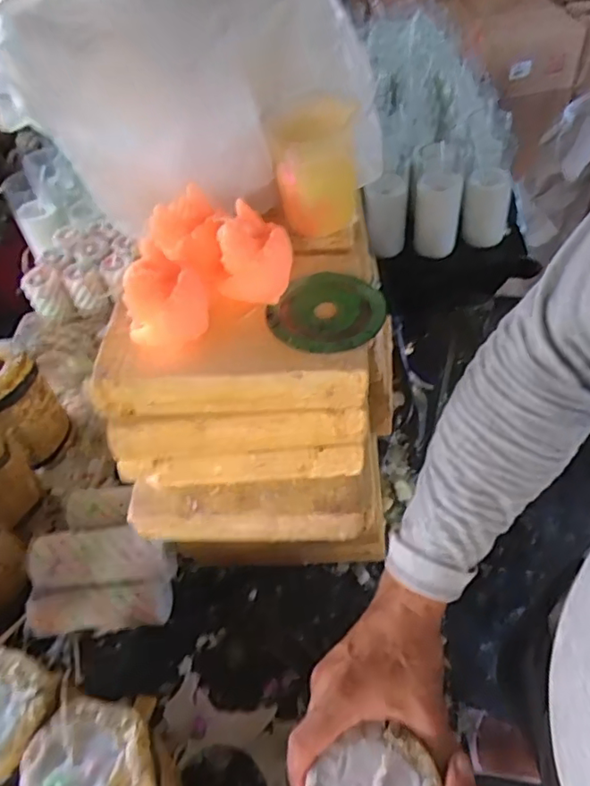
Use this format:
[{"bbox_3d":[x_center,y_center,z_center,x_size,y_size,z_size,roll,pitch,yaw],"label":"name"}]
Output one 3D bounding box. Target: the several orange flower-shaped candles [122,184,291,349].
[{"bbox_3d":[-0.083,-0.102,0.455,0.140,0.063,0.105,-33,54,-22],"label":"several orange flower-shaped candles"}]

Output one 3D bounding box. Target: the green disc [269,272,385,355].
[{"bbox_3d":[0.027,-0.066,0.456,0.085,0.006,0.095,24,55,24],"label":"green disc"}]

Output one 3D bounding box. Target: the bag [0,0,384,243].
[{"bbox_3d":[-0.076,-0.251,0.471,0.295,0.191,0.100,-19,50,-11],"label":"bag"}]

